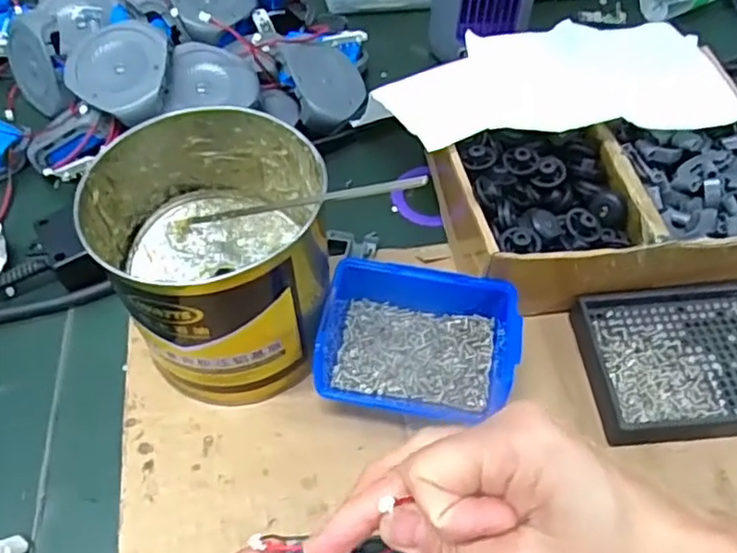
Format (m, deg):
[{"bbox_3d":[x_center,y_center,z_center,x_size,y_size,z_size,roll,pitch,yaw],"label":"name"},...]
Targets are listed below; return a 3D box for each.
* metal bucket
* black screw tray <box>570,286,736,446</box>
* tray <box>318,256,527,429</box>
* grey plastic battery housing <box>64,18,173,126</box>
[{"bbox_3d":[-0.084,-0.007,0.363,0.117,0.116,0.123,0,55,-1],"label":"metal bucket"},{"bbox_3d":[0.204,0.051,0.390,0.139,0.024,0.091,-4,55,-4],"label":"black screw tray"},{"bbox_3d":[0.029,0.040,0.377,0.112,0.046,0.084,6,55,3],"label":"tray"},{"bbox_3d":[-0.182,-0.153,0.467,0.075,0.019,0.075,0,77,0],"label":"grey plastic battery housing"}]

